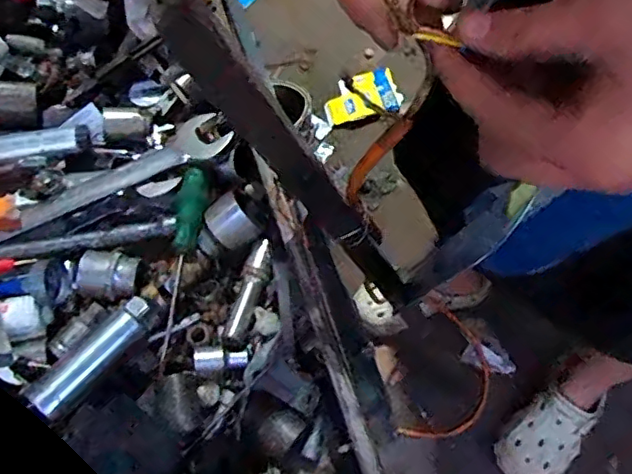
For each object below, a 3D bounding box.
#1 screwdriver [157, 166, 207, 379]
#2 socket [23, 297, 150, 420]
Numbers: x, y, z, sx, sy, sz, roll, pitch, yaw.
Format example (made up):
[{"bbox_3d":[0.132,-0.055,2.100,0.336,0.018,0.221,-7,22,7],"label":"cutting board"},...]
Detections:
[{"bbox_3d":[-0.096,0.018,0.410,0.019,0.017,0.149,5,65,4],"label":"screwdriver"},{"bbox_3d":[-0.144,0.075,0.377,0.022,0.022,0.088,36,71,17],"label":"socket"}]

